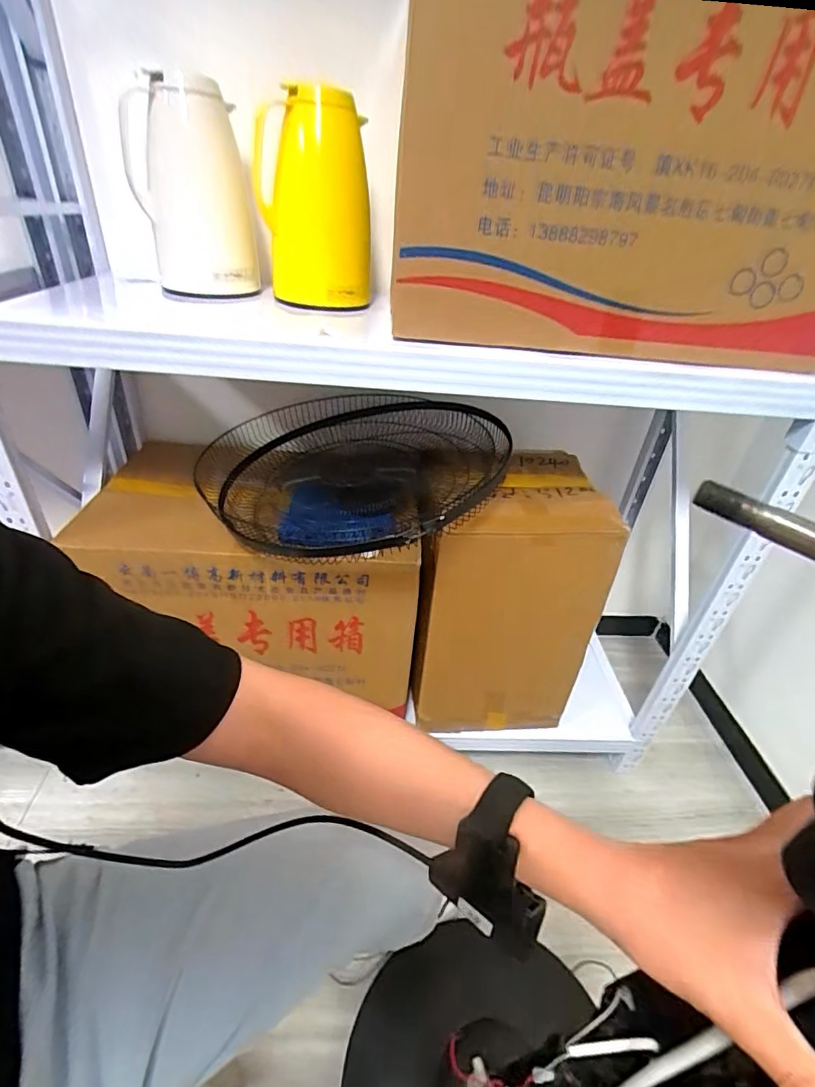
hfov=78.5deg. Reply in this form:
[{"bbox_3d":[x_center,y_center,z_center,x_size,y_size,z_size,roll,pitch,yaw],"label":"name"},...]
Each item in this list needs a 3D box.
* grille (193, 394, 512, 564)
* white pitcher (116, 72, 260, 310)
[{"bbox_3d":[-0.090,-0.139,0.878,0.526,0.130,0.532,3,34,-4],"label":"grille"},{"bbox_3d":[-0.323,-0.527,0.757,0.164,0.272,0.132,-8,37,-19],"label":"white pitcher"}]

